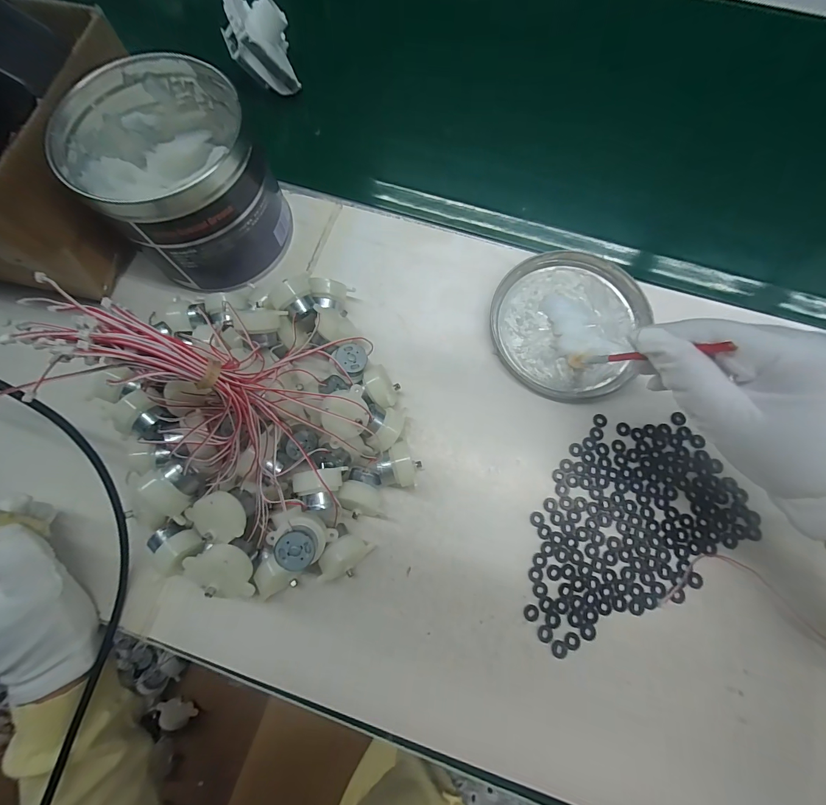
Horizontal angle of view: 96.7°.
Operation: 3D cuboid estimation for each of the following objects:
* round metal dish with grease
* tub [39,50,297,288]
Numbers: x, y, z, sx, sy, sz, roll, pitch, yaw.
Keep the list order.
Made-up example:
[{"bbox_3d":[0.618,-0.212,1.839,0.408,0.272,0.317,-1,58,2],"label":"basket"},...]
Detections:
[{"bbox_3d":[0.129,-0.067,0.310,0.121,0.010,0.128,0,75,1],"label":"round metal dish with grease"},{"bbox_3d":[-0.180,-0.174,0.294,0.121,0.100,0.132,0,75,1],"label":"tub"}]

